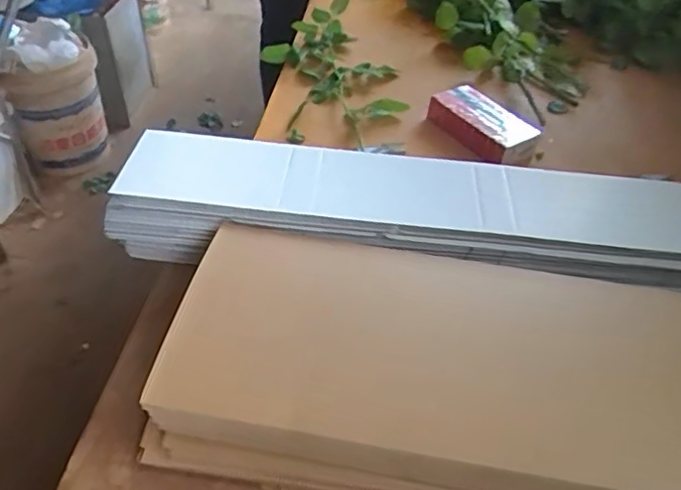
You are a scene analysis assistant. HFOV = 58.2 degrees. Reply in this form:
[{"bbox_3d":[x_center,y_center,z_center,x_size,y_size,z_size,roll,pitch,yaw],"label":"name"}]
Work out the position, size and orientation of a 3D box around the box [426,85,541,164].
[{"bbox_3d":[0.207,-0.182,0.903,0.078,0.034,0.159,-27,53,-29],"label":"box"}]

